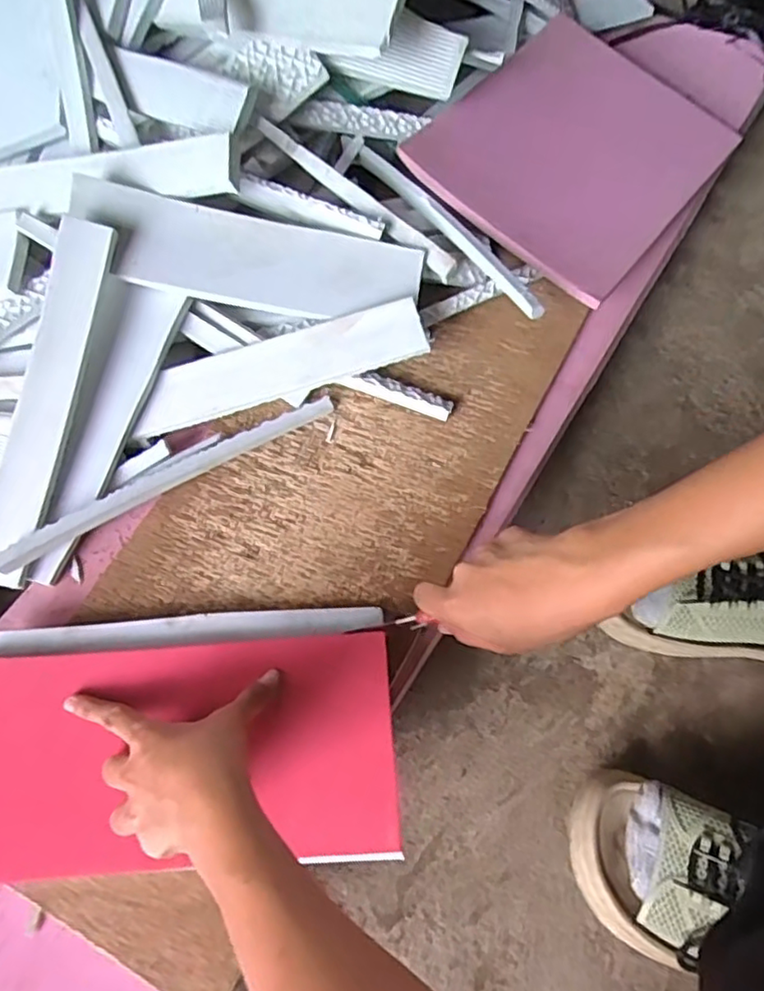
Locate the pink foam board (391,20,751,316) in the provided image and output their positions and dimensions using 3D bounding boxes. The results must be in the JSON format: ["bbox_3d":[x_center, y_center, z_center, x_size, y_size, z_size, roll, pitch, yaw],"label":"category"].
[{"bbox_3d":[0.174,-0.318,0.589,0.217,0.013,0.274,39,70,8],"label":"pink foam board"}]

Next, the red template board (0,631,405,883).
[{"bbox_3d":[-0.130,0.159,0.409,0.271,0.013,0.133,-4,61,-1],"label":"red template board"}]

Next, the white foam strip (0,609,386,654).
[{"bbox_3d":[-0.134,0.095,0.453,0.263,0.021,0.022,-2,70,-3],"label":"white foam strip"}]

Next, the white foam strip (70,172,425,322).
[{"bbox_3d":[-0.103,-0.186,0.507,0.263,0.007,0.073,8,89,-7],"label":"white foam strip"}]

